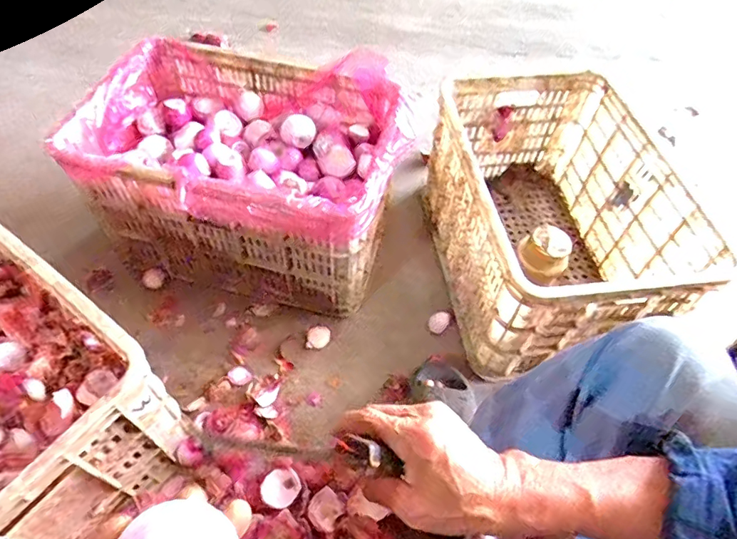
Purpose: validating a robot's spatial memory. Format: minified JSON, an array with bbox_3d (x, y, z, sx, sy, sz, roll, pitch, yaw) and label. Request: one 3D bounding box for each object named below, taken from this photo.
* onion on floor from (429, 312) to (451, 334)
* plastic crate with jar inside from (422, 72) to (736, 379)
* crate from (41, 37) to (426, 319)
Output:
[{"bbox_3d":[0.136,0.102,0.931,0.036,0.033,0.036,2,54,-2],"label":"onion on floor"},{"bbox_3d":[0.332,-0.095,0.942,0.355,0.308,0.519,-6,55,-8],"label":"plastic crate with jar inside"},{"bbox_3d":[-0.220,-0.180,0.939,0.550,0.292,0.374,15,55,7],"label":"crate"}]

